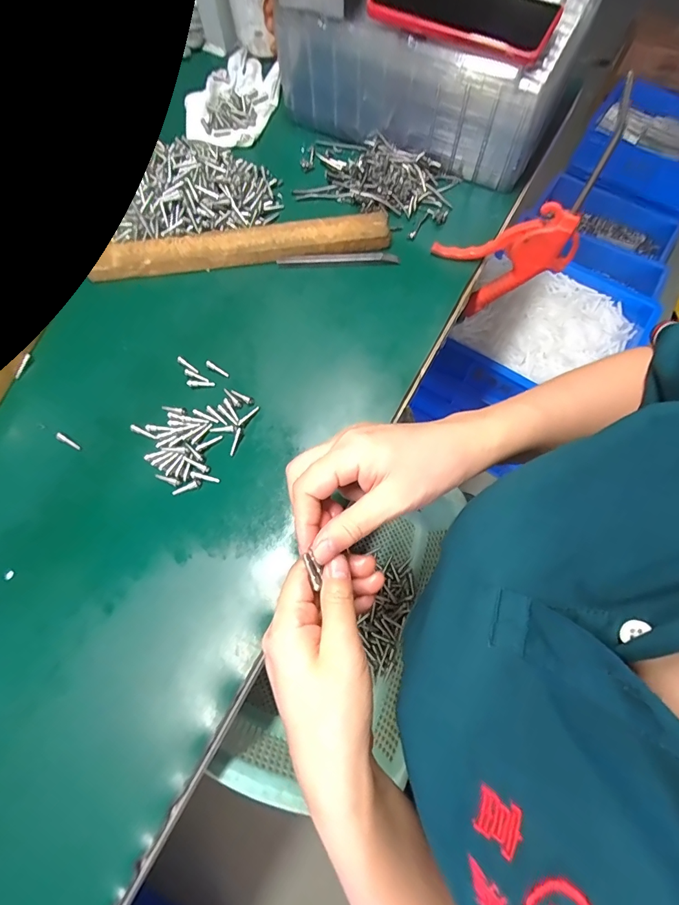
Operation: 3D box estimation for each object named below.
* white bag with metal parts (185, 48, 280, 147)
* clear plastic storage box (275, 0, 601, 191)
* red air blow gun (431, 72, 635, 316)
[{"bbox_3d":[-0.126,-0.418,0.495,0.099,0.024,0.130,21,73,7],"label":"white bag with metal parts"},{"bbox_3d":[0.094,-0.415,0.437,0.273,0.118,0.157,24,74,8],"label":"clear plastic storage box"},{"bbox_3d":[0.157,-0.205,0.378,0.121,0.190,0.037,3,70,1],"label":"red air blow gun"}]

